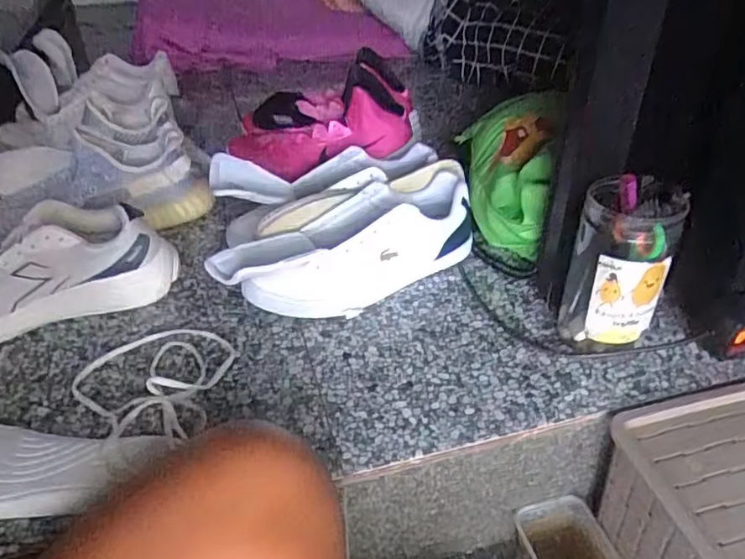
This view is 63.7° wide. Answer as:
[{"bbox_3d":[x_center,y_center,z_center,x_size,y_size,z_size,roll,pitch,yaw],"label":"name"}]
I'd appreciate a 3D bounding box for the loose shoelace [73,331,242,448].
[{"bbox_3d":[-0.220,0.090,0.585,0.148,0.030,0.159,3,36,5],"label":"loose shoelace"}]

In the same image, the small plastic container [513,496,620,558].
[{"bbox_3d":[0.197,0.283,0.599,0.084,0.057,0.106,-9,37,-10],"label":"small plastic container"}]

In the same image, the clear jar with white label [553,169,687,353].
[{"bbox_3d":[0.239,-0.009,0.590,0.076,0.188,0.071,-1,36,1],"label":"clear jar with white label"}]

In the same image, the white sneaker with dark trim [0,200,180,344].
[{"bbox_3d":[-0.370,-0.011,0.666,0.280,0.101,0.099,-17,39,-20],"label":"white sneaker with dark trim"}]

